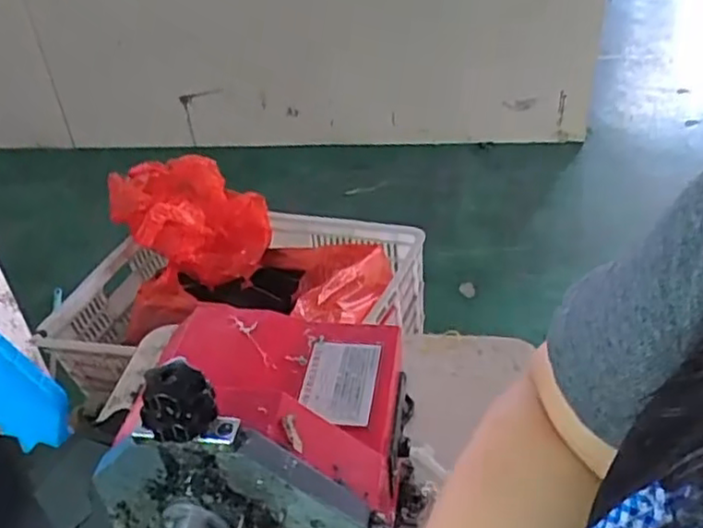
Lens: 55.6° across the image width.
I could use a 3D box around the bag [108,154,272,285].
[{"bbox_3d":[-0.336,-0.100,1.370,0.227,0.181,0.288,-30,43,-31],"label":"bag"}]

